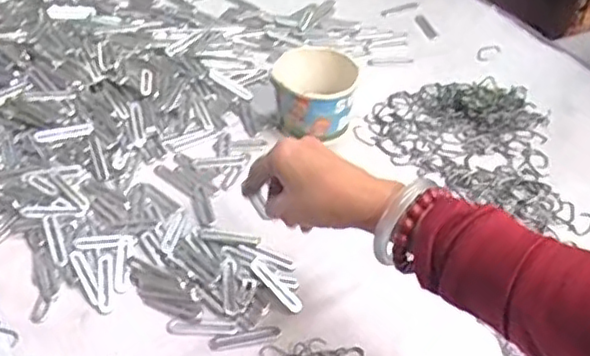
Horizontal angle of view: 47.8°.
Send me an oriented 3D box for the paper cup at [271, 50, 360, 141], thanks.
[{"bbox_3d":[0.021,-0.087,0.726,0.084,0.075,0.072,7,44,4],"label":"paper cup"}]

